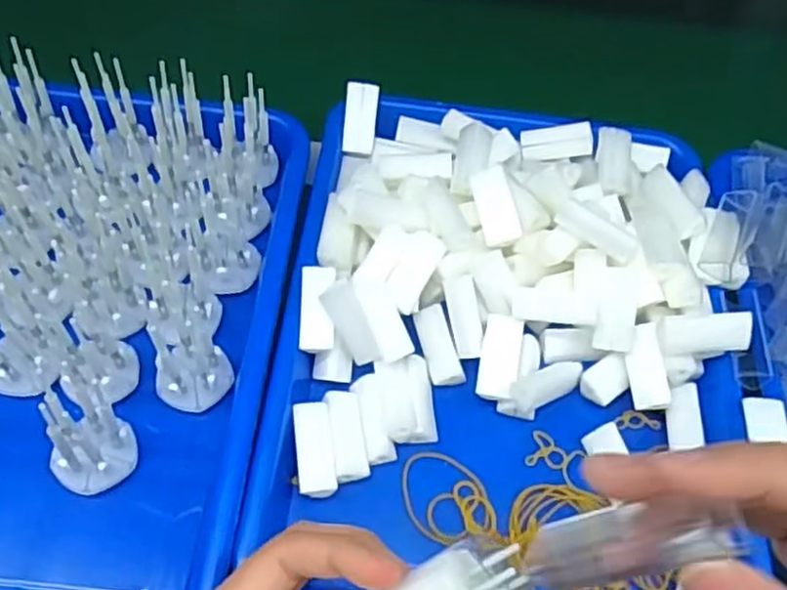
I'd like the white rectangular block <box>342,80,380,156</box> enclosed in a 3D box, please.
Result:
[{"bbox_3d":[-0.021,-0.115,0.477,0.021,0.010,0.047,5,86,-1],"label":"white rectangular block"}]

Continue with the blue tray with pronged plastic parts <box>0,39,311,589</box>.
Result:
[{"bbox_3d":[-0.187,0.011,0.387,0.245,0.076,0.326,6,57,-1],"label":"blue tray with pronged plastic parts"}]

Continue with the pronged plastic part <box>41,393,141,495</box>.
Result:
[{"bbox_3d":[-0.144,0.065,0.338,0.034,0.058,0.038,39,62,19],"label":"pronged plastic part"}]

